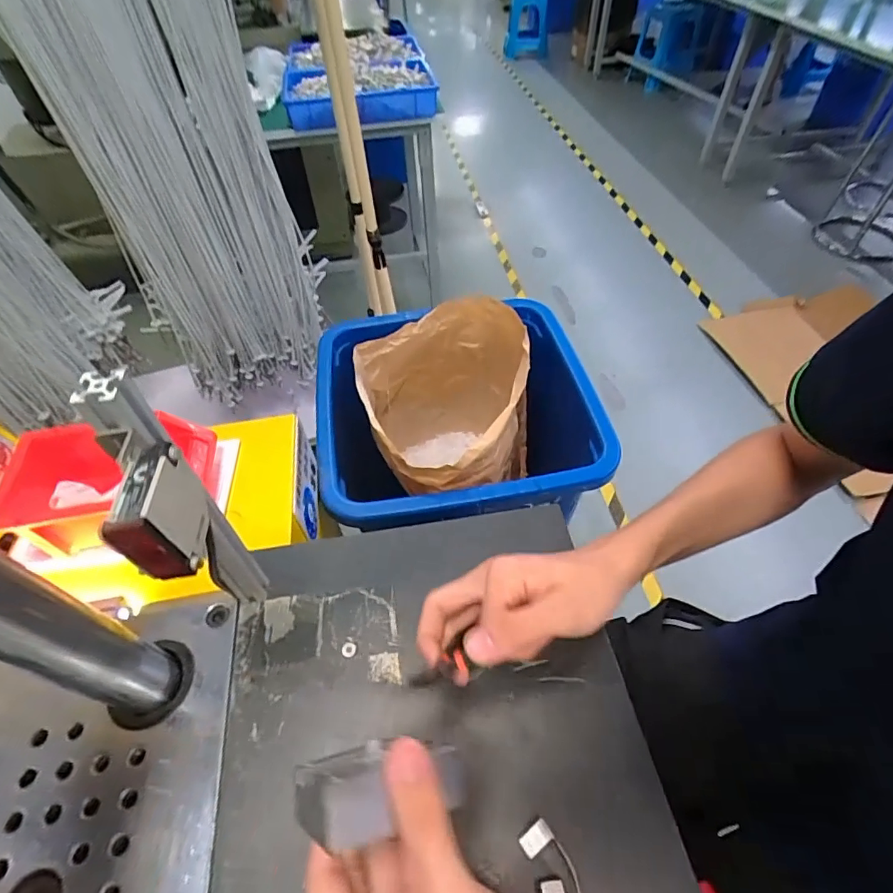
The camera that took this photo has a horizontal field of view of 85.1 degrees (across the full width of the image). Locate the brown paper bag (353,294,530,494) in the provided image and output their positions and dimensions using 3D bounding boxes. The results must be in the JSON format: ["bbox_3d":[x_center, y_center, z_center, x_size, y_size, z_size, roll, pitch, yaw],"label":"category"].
[{"bbox_3d":[0.010,-0.005,0.944,0.306,0.419,0.414,-6,51,-2],"label":"brown paper bag"}]

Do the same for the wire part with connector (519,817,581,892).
[{"bbox_3d":[0.072,0.269,0.296,0.022,0.012,0.070,-24,55,-16],"label":"wire part with connector"}]

